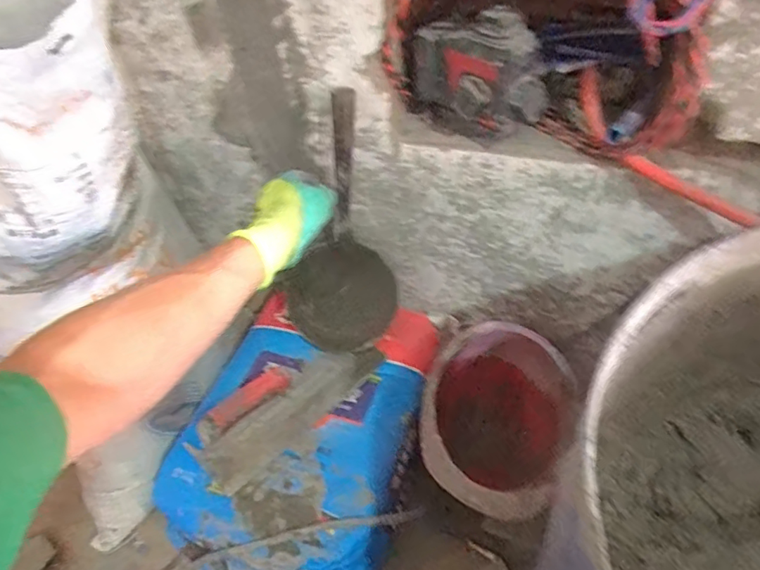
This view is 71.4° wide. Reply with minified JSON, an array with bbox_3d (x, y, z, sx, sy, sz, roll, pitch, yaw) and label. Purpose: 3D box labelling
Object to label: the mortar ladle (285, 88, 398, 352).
[{"bbox_3d":[-0.050,-0.074,0.708,0.155,0.356,0.092,26,40,28],"label":"mortar ladle"}]

